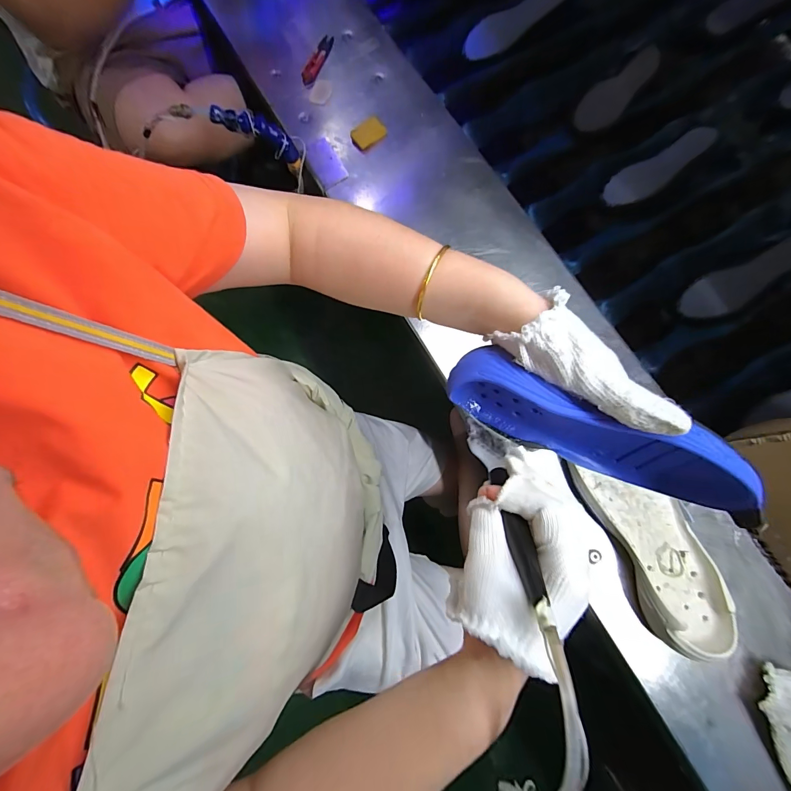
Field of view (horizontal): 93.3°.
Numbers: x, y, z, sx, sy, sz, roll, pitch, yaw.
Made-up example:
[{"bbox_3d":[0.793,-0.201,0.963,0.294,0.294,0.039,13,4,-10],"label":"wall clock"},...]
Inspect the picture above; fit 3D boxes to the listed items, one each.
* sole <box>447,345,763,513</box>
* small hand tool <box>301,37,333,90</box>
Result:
[{"bbox_3d":[0.141,0.024,0.289,0.207,0.085,0.039,24,78,14],"label":"sole"},{"bbox_3d":[-0.131,-0.564,0.629,0.024,0.010,0.106,23,78,1],"label":"small hand tool"}]

